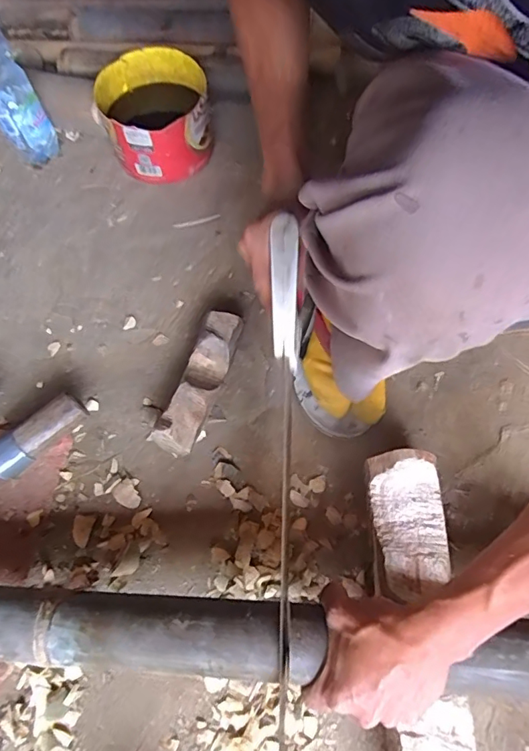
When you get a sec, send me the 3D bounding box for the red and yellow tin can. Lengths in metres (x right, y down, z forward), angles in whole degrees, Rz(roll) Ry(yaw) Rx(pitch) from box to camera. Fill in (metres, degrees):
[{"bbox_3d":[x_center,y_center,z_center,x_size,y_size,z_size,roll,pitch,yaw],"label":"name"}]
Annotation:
[{"bbox_3d":[-0.156,-0.365,0.716,0.152,0.115,0.152,-15,65,-6],"label":"red and yellow tin can"}]

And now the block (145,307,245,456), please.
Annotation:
[{"bbox_3d":[-0.071,0.007,0.561,0.047,0.047,0.167,17,66,9],"label":"block"}]

